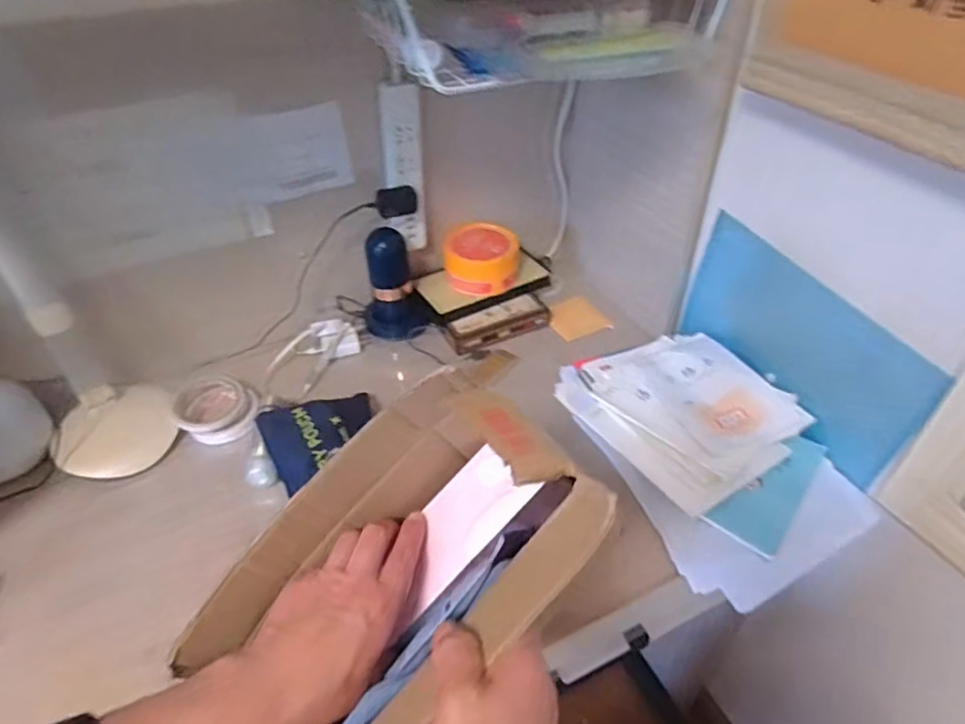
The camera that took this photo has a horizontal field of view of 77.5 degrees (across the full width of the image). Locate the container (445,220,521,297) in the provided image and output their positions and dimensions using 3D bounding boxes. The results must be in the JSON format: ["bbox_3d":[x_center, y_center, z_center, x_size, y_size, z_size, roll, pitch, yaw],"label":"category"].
[{"bbox_3d":[-0.002,-0.160,0.924,0.112,0.063,0.104,5,42,8],"label":"container"}]

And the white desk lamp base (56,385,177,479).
[{"bbox_3d":[-0.461,0.090,0.767,0.135,0.013,0.119,-30,63,-29],"label":"white desk lamp base"}]

